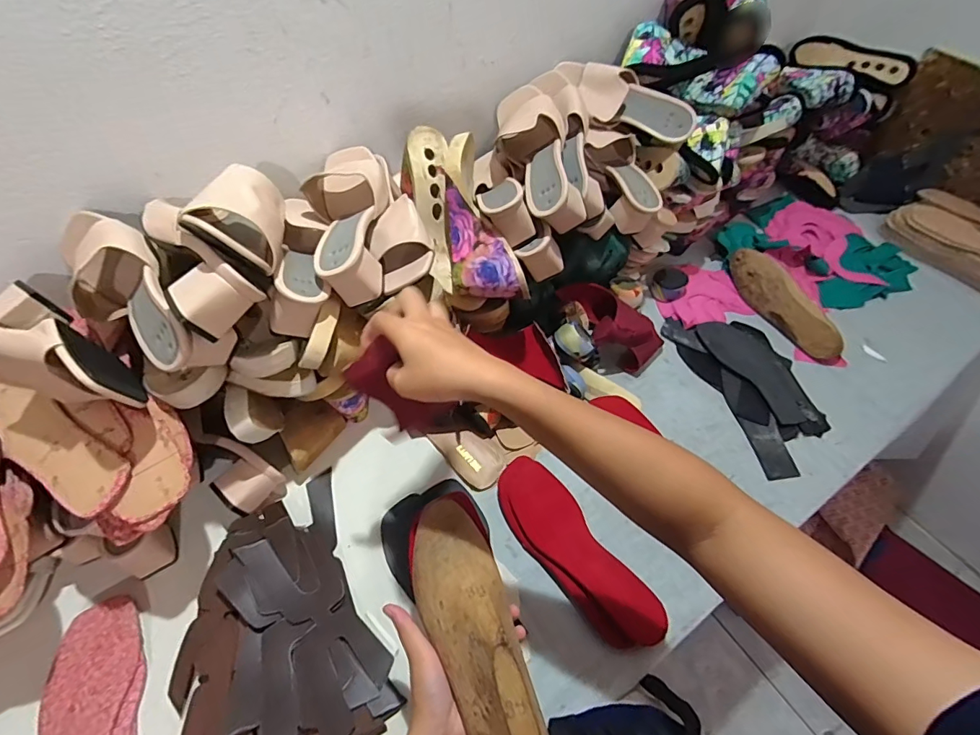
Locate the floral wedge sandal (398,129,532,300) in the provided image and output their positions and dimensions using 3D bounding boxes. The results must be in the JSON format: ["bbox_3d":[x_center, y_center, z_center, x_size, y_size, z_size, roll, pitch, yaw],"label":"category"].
[{"bbox_3d":[-0.038,-0.194,0.629,0.118,0.095,0.264,-23,78,-18],"label":"floral wedge sandal"}]

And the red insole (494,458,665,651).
[{"bbox_3d":[0.099,0.219,0.572,0.079,0.029,0.248,-32,61,-23],"label":"red insole"}]

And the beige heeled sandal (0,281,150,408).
[{"bbox_3d":[-0.411,-0.012,0.446,0.225,0.086,0.066,21,54,32],"label":"beige heeled sandal"}]

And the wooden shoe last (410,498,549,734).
[{"bbox_3d":[-0.012,0.219,0.389,0.074,0.068,0.218,-17,52,-14],"label":"wooden shoe last"}]

